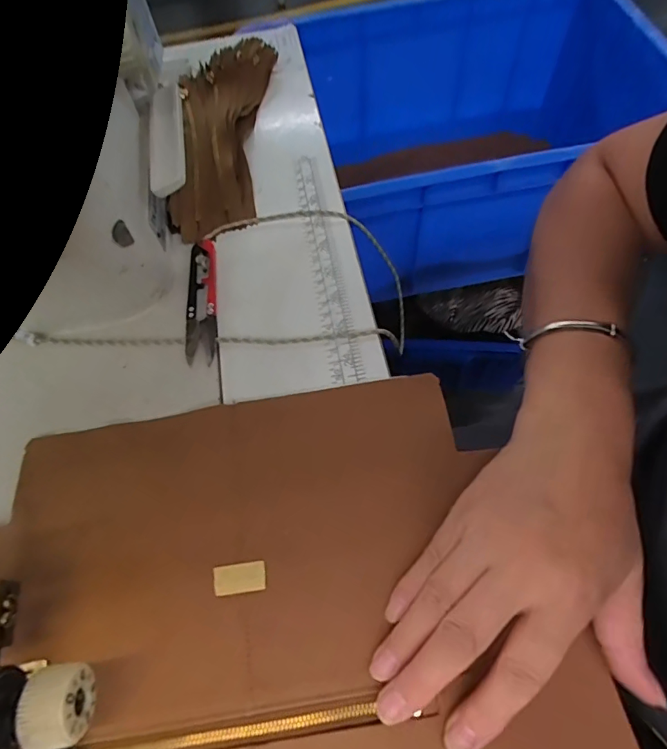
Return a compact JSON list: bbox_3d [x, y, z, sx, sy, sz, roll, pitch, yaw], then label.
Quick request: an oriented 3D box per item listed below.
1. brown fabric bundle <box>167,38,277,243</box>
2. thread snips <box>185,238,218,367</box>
[{"bbox_3d":[-0.095,-0.212,0.415,0.089,0.029,0.210,-7,63,0],"label":"brown fabric bundle"},{"bbox_3d":[-0.096,-0.055,0.342,0.021,0.006,0.102,-6,63,0],"label":"thread snips"}]

